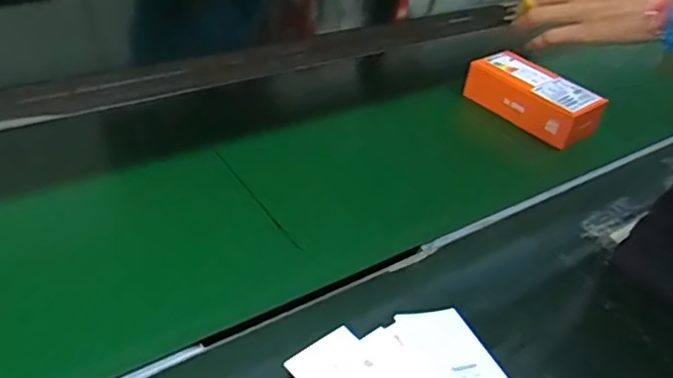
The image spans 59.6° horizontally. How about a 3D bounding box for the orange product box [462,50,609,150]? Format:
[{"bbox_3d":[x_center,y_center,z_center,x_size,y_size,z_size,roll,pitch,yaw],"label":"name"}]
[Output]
[{"bbox_3d":[0.284,-0.135,0.854,0.085,0.055,0.180,-22,47,-31],"label":"orange product box"}]

